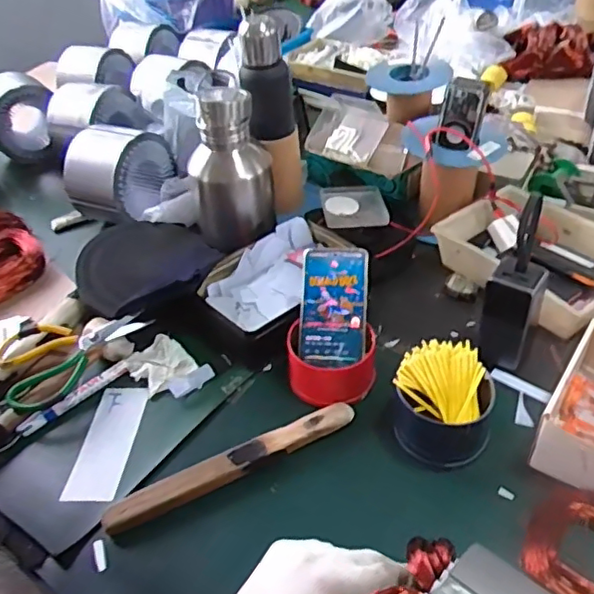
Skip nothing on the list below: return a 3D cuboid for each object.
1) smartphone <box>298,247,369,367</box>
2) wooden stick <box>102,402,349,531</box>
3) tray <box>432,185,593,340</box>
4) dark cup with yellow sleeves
[{"bbox_3d":[0.045,0.010,0.703,0.078,0.015,0.139,2,84,7],"label":"smartphone"},{"bbox_3d":[-0.065,0.175,0.623,0.276,0.016,0.030,-23,44,-16],"label":"wooden stick"},{"bbox_3d":[0.320,-0.056,0.816,0.191,0.052,0.253,-31,47,-25],"label":"tray"},{"bbox_3d":[0.156,0.114,0.628,0.100,0.081,0.103,-4,42,4],"label":"dark cup with yellow sleeves"}]

